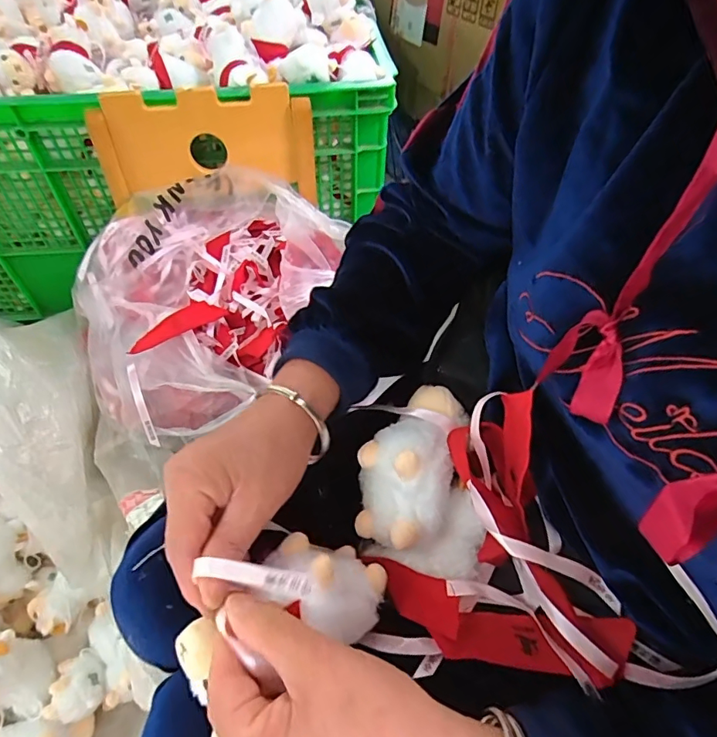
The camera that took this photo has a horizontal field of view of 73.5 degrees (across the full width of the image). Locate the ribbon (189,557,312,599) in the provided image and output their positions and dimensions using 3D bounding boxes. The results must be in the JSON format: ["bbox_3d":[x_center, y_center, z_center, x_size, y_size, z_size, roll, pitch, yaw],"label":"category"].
[{"bbox_3d":[-0.054,0.108,0.249,0.058,0.005,0.011,14,51,-7],"label":"ribbon"}]

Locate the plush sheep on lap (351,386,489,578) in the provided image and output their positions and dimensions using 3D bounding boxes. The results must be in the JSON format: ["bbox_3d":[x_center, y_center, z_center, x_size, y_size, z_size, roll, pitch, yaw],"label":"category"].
[{"bbox_3d":[0.047,0.087,0.357,0.099,0.070,0.139,-9,84,-11],"label":"plush sheep on lap"}]

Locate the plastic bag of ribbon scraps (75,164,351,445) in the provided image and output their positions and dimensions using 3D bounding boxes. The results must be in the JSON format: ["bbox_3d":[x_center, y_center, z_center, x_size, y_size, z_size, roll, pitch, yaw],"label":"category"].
[{"bbox_3d":[-0.219,-0.100,0.657,0.324,0.185,0.342,36,59,24],"label":"plastic bag of ribbon scraps"}]

